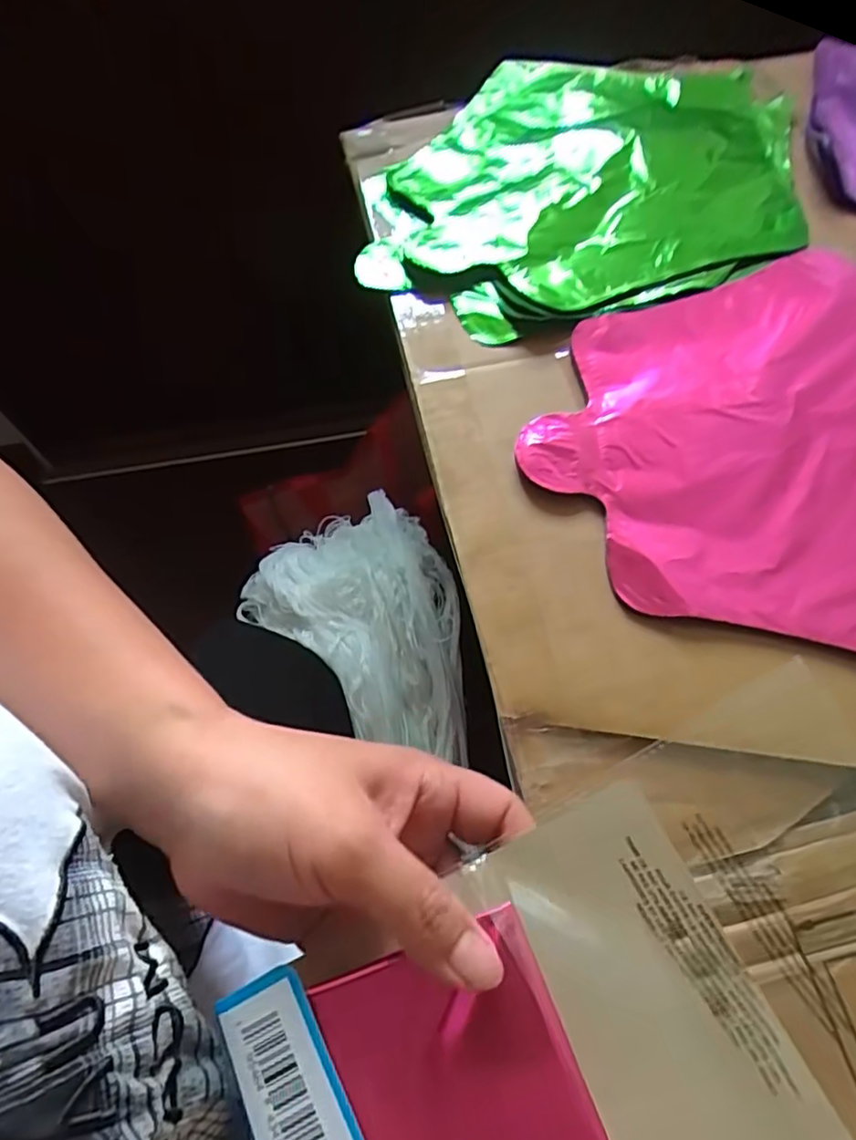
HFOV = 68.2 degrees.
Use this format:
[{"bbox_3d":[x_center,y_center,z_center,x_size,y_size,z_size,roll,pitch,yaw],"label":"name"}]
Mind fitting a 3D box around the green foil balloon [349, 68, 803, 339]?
[{"bbox_3d":[0.105,-0.246,0.395,0.234,0.028,0.298,31,70,16],"label":"green foil balloon"}]

